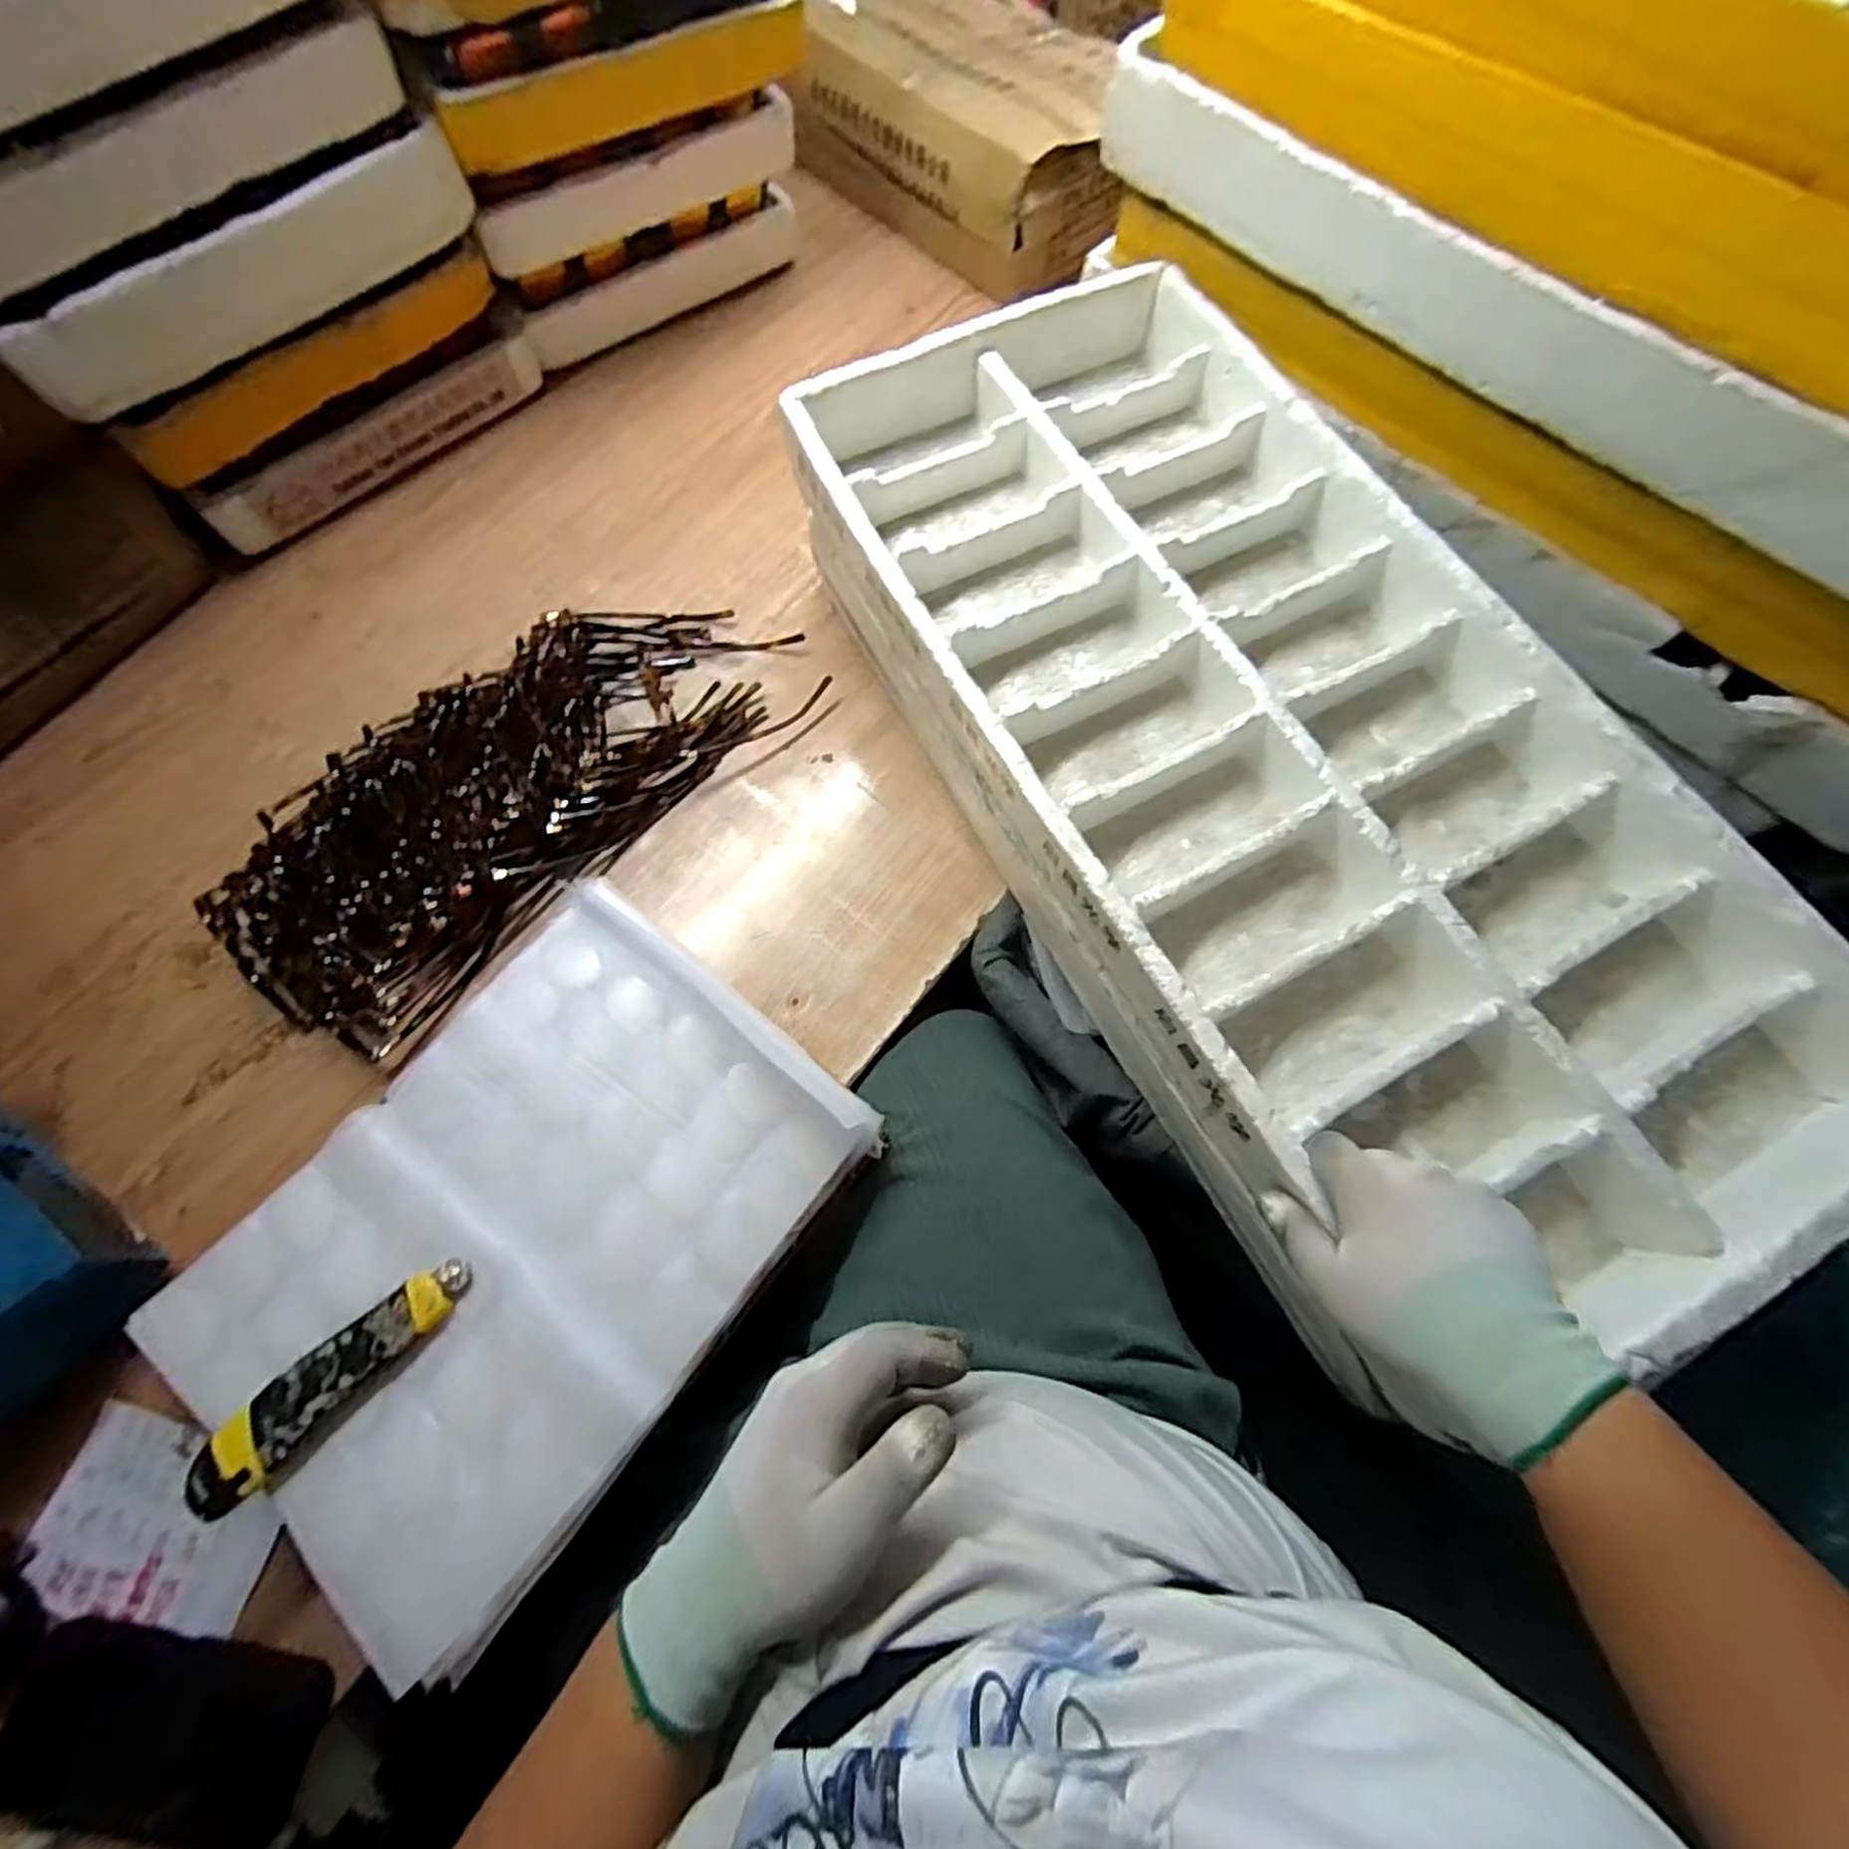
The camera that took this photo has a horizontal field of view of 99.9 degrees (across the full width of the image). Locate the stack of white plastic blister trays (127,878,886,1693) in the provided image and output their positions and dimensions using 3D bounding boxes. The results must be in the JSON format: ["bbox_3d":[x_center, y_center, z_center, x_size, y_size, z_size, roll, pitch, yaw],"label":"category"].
[{"bbox_3d":[-0.247,0.180,0.486,0.278,0.039,0.383,38,72,12],"label":"stack of white plastic blister trays"}]

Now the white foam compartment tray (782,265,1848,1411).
[{"bbox_3d":[0.265,-0.148,0.580,0.446,0.129,0.805,-27,72,-11],"label":"white foam compartment tray"}]

